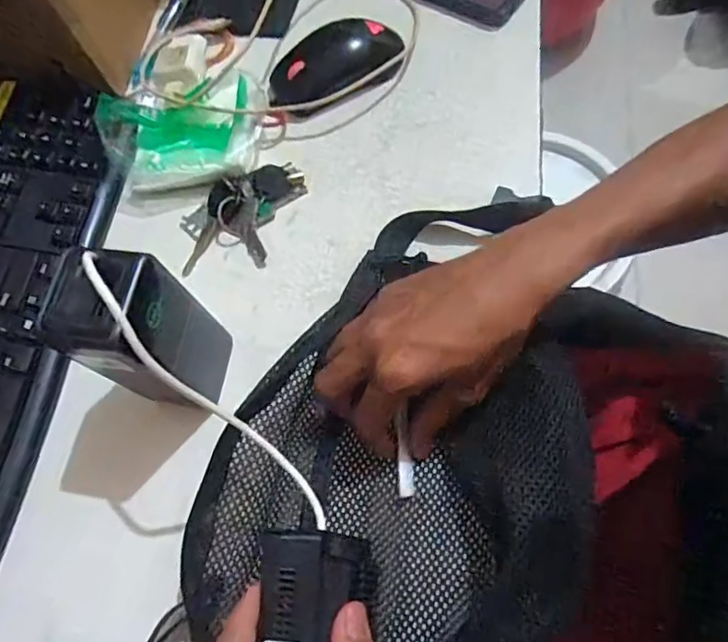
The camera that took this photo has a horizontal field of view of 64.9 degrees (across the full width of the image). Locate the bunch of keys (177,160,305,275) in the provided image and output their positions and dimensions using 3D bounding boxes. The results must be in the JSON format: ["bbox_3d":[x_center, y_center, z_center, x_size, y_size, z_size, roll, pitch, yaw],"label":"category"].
[{"bbox_3d":[-0.089,-0.076,0.433,0.103,0.021,0.072,-21,67,-2],"label":"bunch of keys"}]

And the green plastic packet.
[{"bbox_3d":[-0.141,-0.146,0.444,0.121,0.027,0.098,-4,69,1],"label":"green plastic packet"}]

